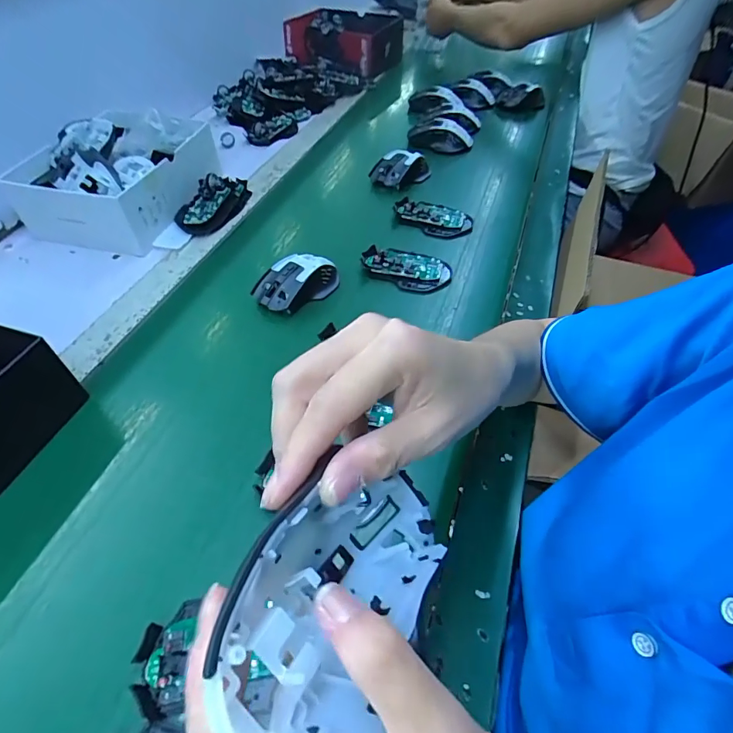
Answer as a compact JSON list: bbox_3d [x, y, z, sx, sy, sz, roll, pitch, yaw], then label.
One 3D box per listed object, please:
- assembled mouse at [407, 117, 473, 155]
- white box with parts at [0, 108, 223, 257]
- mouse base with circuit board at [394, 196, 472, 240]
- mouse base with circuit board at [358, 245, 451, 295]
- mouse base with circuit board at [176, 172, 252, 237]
[{"bbox_3d":[0.129,-0.403,0.788,0.109,0.039,0.064,8,48,7],"label":"assembled mouse"},{"bbox_3d":[-0.362,-0.286,0.667,0.202,0.103,0.237,11,50,10],"label":"white box with parts"},{"bbox_3d":[0.094,-0.216,0.650,0.115,0.024,0.065,22,53,19],"label":"mouse base with circuit board"},{"bbox_3d":[0.051,-0.129,0.576,0.112,0.024,0.062,17,52,15],"label":"mouse base with circuit board"},{"bbox_3d":[-0.229,-0.253,0.675,0.069,0.044,0.147,14,51,13],"label":"mouse base with circuit board"}]

